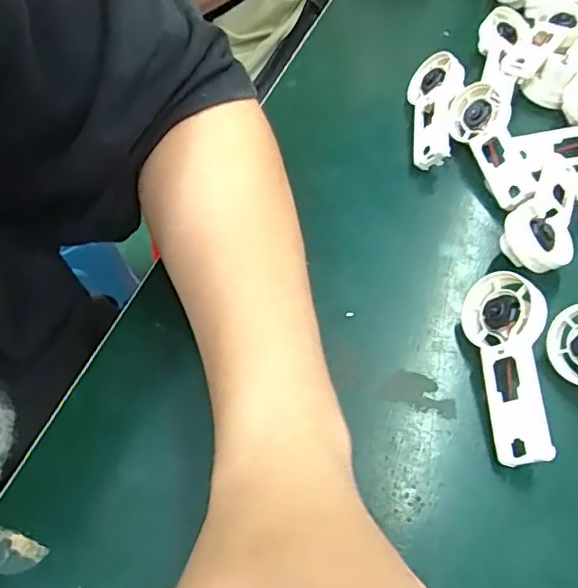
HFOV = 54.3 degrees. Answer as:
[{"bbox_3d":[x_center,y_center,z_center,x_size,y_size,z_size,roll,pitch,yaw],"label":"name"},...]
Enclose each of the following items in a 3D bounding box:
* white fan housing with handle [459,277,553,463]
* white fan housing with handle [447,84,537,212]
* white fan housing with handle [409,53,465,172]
[{"bbox_3d":[0.103,0.033,0.267,0.030,0.033,0.092,4,55,5],"label":"white fan housing with handle"},{"bbox_3d":[0.131,-0.095,0.357,0.036,0.015,0.094,-38,53,28],"label":"white fan housing with handle"},{"bbox_3d":[0.097,-0.123,0.380,0.034,0.037,0.087,9,55,8],"label":"white fan housing with handle"}]

